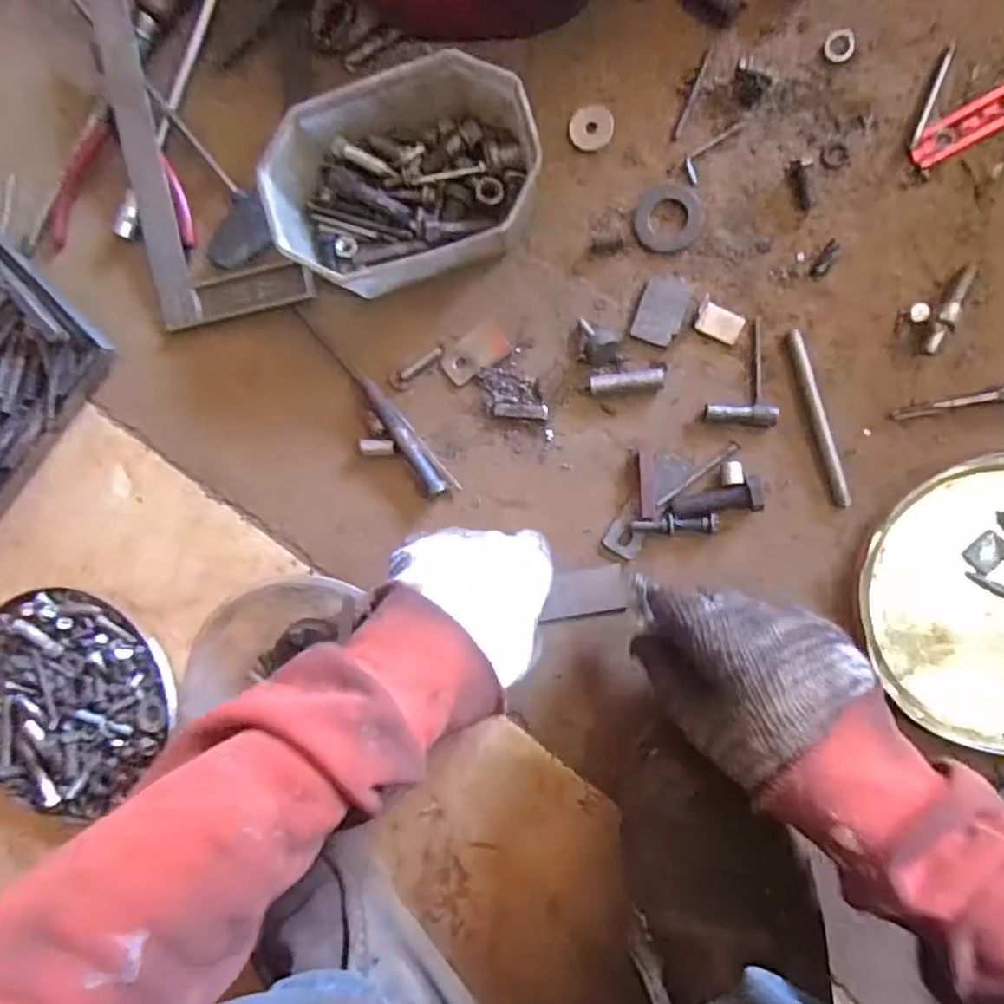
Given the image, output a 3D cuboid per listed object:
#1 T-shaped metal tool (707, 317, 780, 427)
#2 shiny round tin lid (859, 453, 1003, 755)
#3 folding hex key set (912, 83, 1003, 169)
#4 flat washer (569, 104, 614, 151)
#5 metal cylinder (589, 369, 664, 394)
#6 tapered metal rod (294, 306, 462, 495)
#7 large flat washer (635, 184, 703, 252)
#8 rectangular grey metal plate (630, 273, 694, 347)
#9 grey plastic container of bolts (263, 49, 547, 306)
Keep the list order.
[{"bbox_3d":[0.168,-0.090,0.442,0.047,0.013,0.072,6,92,9],"label":"T-shaped metal tool"},{"bbox_3d":[0.334,0.067,0.418,0.177,0.015,0.186,-12,89,9],"label":"shiny round tin lid"},{"bbox_3d":[0.318,-0.253,0.409,0.109,0.009,0.025,-26,87,8],"label":"folding hex key set"},{"bbox_3d":[0.064,-0.266,0.455,0.031,0.004,0.032,3,93,-2],"label":"flat washer"},{"bbox_3d":[0.088,-0.085,0.454,0.051,0.013,0.013,-7,90,9],"label":"metal cylinder"},{"bbox_3d":[-0.094,-0.074,0.467,0.017,0.013,0.172,-39,85,7],"label":"tapered metal rod"},{"bbox_3d":[0.117,-0.200,0.452,0.044,0.005,0.044,0,91,9],"label":"large flat washer"},{"bbox_3d":[0.114,-0.137,0.454,0.032,0.009,0.048,19,98,7],"label":"rectangular grey metal plate"},{"bbox_3d":[-0.066,-0.222,0.443,0.183,0.055,0.132,-14,89,9],"label":"grey plastic container of bolts"}]

